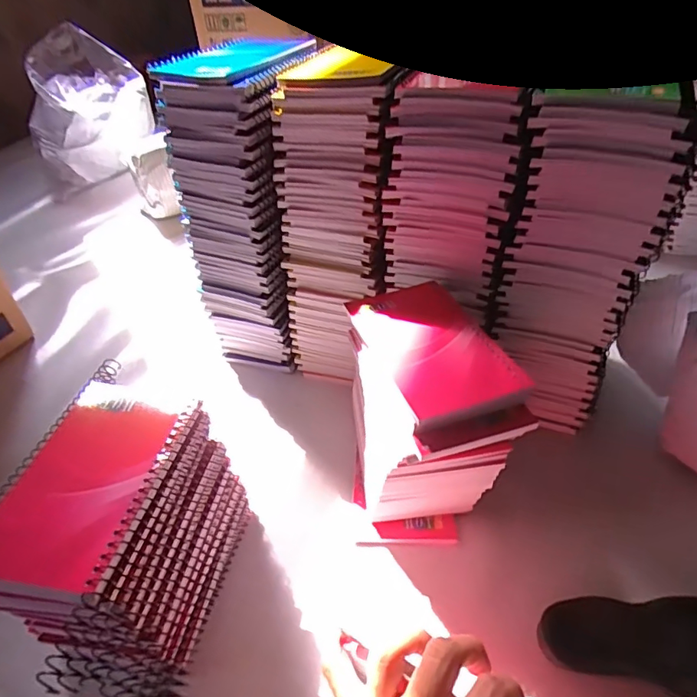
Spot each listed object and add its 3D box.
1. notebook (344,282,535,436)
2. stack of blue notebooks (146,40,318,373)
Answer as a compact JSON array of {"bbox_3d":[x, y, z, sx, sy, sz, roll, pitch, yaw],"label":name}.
[{"bbox_3d":[0.055,-0.003,0.356,0.083,0.017,0.133,-18,43,-13],"label":"notebook"},{"bbox_3d":[-0.093,-0.136,0.509,0.111,0.282,0.141,4,41,11],"label":"stack of blue notebooks"}]

